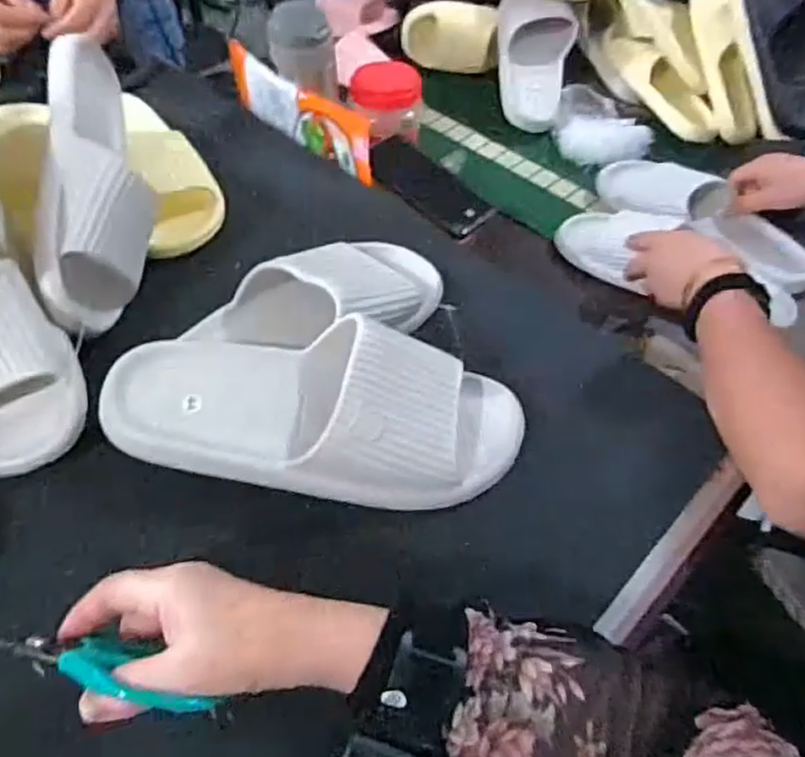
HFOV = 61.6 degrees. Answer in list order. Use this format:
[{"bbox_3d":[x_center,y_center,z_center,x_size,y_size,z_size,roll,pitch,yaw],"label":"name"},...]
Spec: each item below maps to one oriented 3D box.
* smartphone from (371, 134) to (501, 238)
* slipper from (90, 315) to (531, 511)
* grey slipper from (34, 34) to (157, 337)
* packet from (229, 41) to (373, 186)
[{"bbox_3d":[0.027,-0.226,0.782,0.075,0.015,0.172,-33,60,-28],"label":"smartphone"},{"bbox_3d":[-0.055,0.021,0.459,0.279,0.073,0.113,2,50,-4],"label":"slipper"},{"bbox_3d":[-0.242,-0.157,0.553,0.071,0.089,0.264,-4,73,-9],"label":"grey slipper"},{"bbox_3d":[-0.122,-0.308,0.777,0.240,0.070,0.016,38,57,24],"label":"packet"}]

